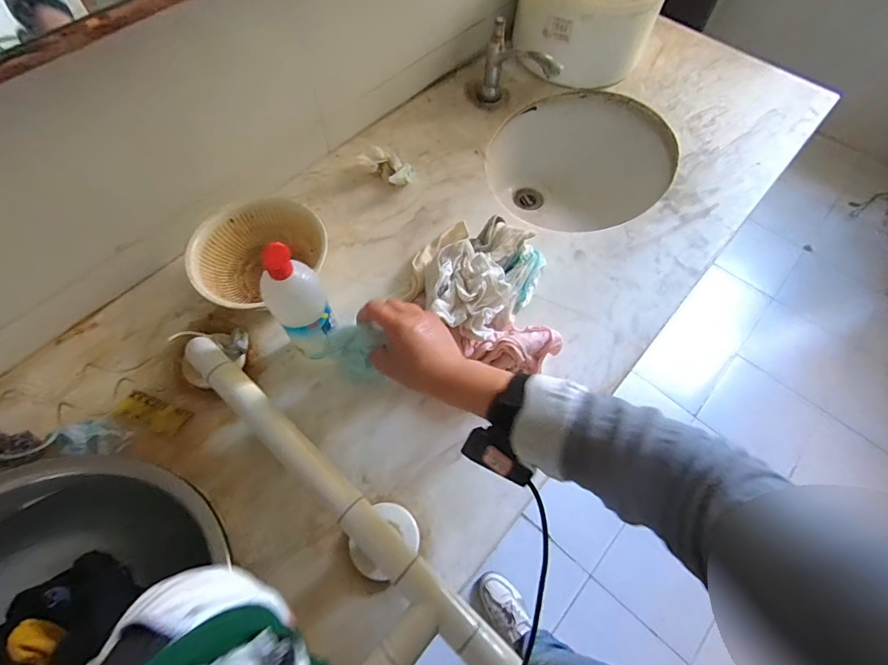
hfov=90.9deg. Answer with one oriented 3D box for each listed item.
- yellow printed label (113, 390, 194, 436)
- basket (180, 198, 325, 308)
[{"bbox_3d":[-0.367,0.100,0.551,0.096,0.009,0.034,20,65,9],"label":"yellow printed label"},{"bbox_3d":[-0.249,-0.099,0.605,0.170,0.066,0.175,38,69,16],"label":"basket"}]

